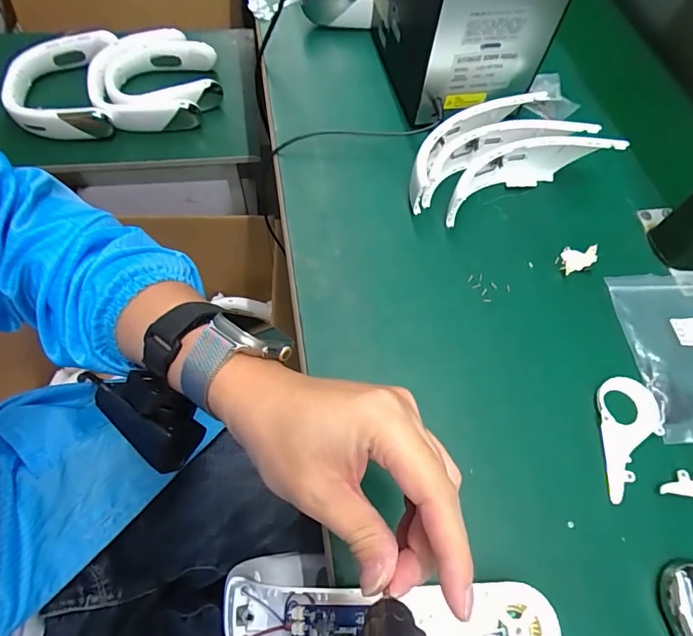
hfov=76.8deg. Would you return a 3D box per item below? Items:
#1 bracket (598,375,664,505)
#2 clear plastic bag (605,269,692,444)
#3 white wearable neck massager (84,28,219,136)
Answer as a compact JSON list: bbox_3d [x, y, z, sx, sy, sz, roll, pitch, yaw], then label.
[{"bbox_3d":[0.215,0.090,0.328,0.047,0.004,0.093,8,63,1],"label":"bracket"},{"bbox_3d":[0.290,0.025,0.367,0.102,0.004,0.152,0,63,-4],"label":"clear plastic bag"},{"bbox_3d":[-0.370,-0.458,0.844,0.241,0.053,0.218,-10,64,-9],"label":"white wearable neck massager"}]

